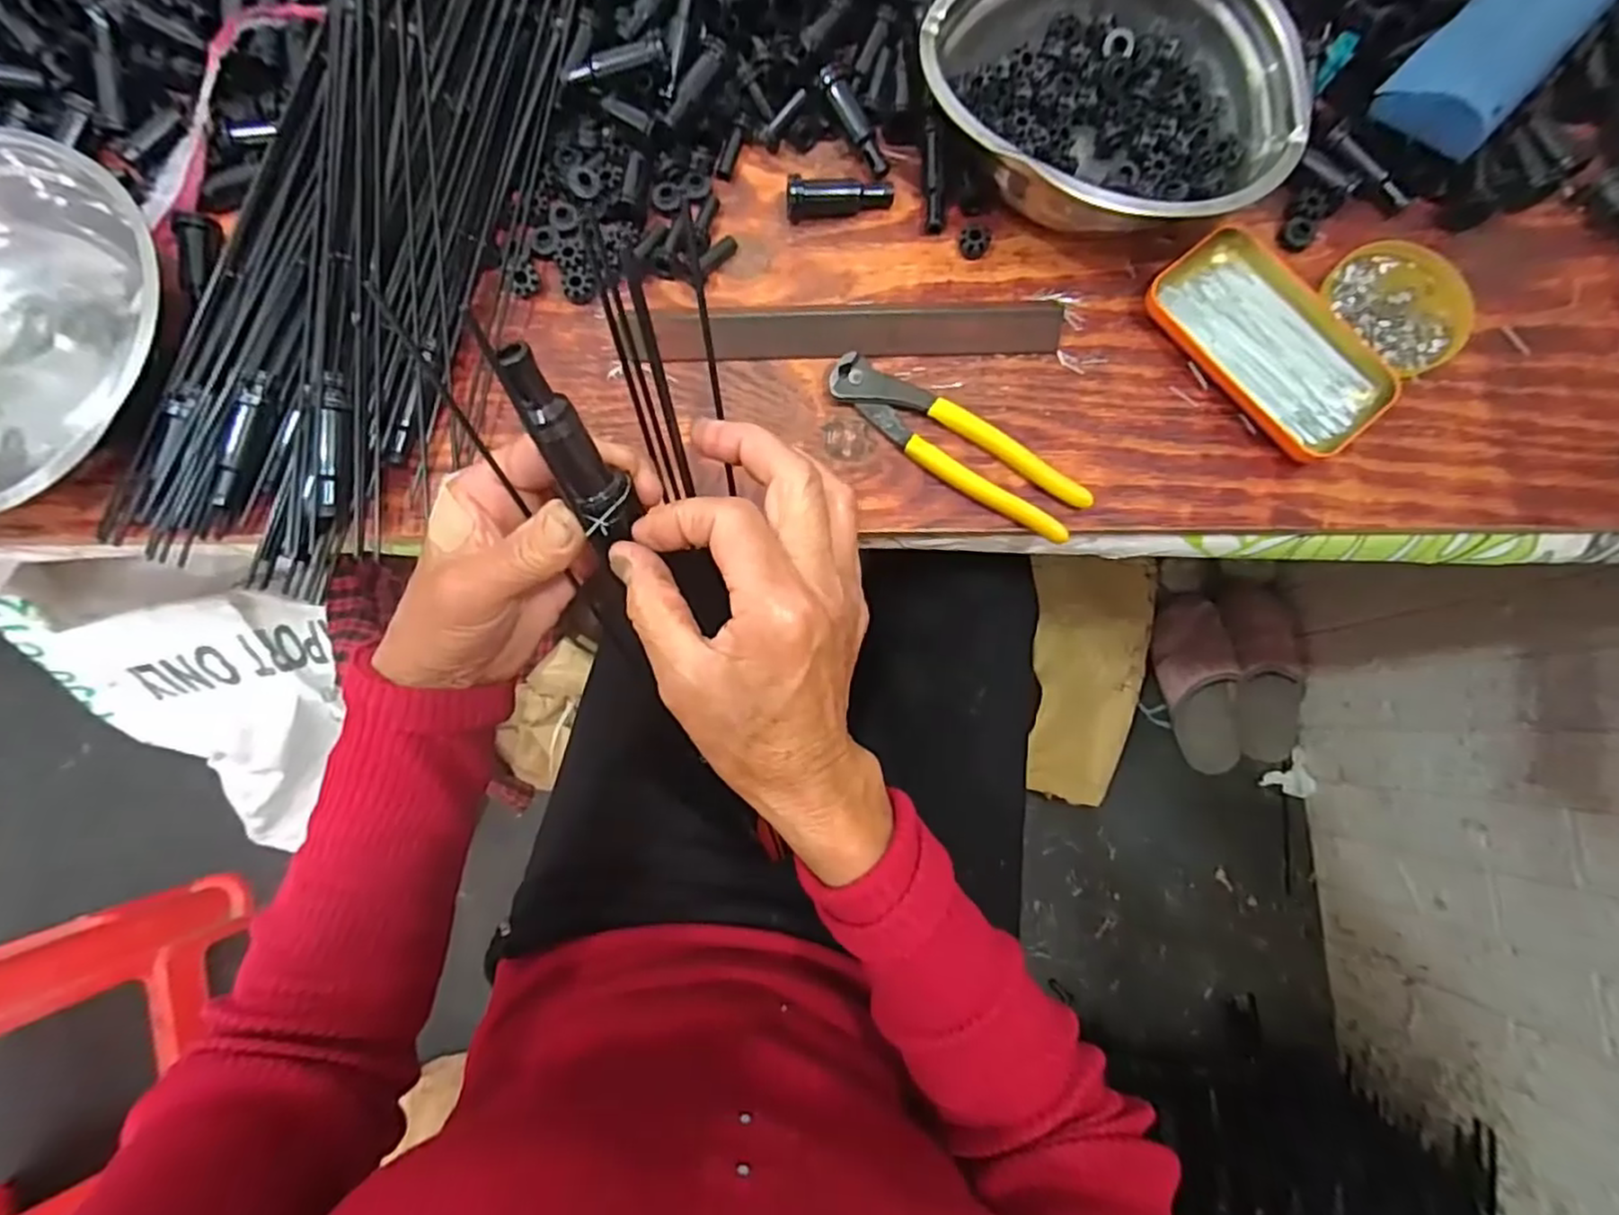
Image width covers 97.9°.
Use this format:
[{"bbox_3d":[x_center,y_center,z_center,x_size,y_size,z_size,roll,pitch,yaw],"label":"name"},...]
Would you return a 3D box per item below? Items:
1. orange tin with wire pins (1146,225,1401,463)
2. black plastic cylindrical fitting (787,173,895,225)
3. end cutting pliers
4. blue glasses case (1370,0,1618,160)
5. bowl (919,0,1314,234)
[{"bbox_3d":[0.269,-0.156,0.412,0.076,0.020,0.141,-40,82,-6],"label":"orange tin with wire pins"},{"bbox_3d":[0.019,-0.255,0.436,0.064,0.019,0.019,-8,80,-1],"label":"black plastic cylindrical fitting"},{"bbox_3d":[0.083,-0.094,0.410,0.161,0.015,0.038,34,82,6],"label":"end cutting pliers"},{"bbox_3d":[0.408,-0.334,0.413,0.168,0.048,0.062,-44,83,-7],"label":"blue glasses case"},{"bbox_3d":[0.171,-0.299,0.413,0.206,0.060,0.188,-7,80,-1],"label":"bowl"}]

